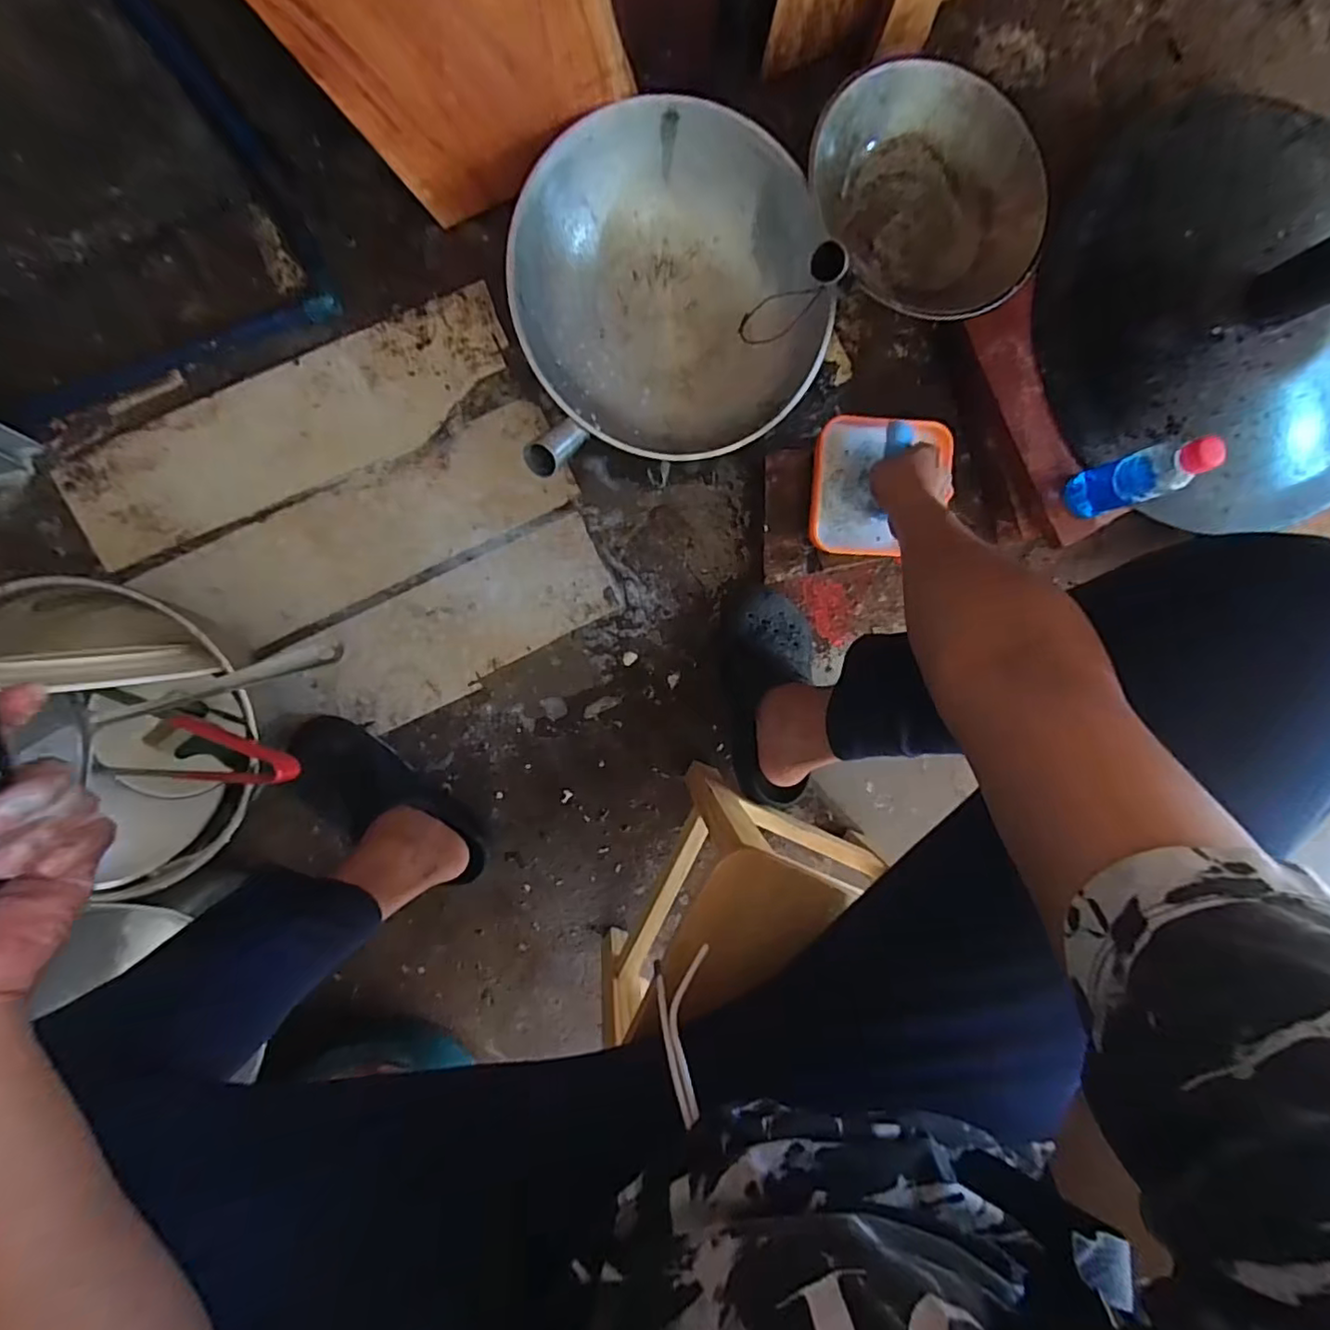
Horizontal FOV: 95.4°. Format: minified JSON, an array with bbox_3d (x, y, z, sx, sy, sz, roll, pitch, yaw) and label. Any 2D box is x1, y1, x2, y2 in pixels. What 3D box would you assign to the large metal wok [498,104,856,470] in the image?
[{"bbox_3d":[-0.001,-0.396,0.645,0.321,0.132,0.331,-14,100,-4],"label":"large metal wok"}]

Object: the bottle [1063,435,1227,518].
[{"bbox_3d":[0.489,-0.191,0.624,0.049,0.155,0.056,-11,99,-5],"label":"bottle"}]

